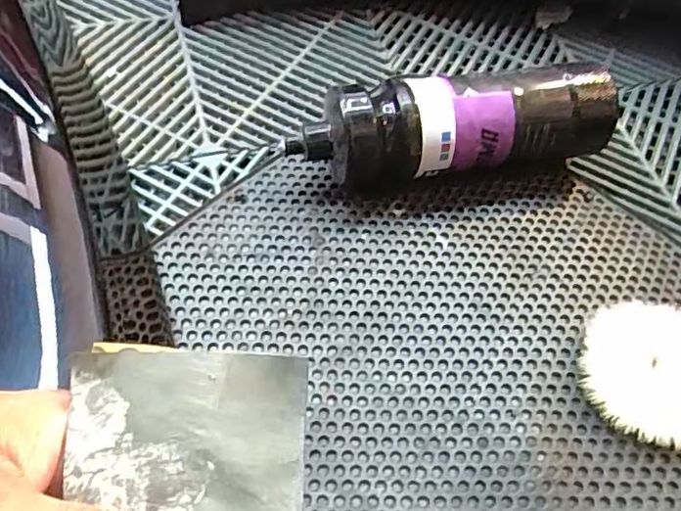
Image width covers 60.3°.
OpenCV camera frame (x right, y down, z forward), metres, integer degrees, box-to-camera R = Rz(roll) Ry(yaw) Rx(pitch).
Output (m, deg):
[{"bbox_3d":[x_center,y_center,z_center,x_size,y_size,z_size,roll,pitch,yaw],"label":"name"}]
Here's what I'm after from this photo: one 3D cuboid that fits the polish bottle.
[{"bbox_3d":[0.100,-0.100,0.498,0.284,0.082,0.073,-6,59,-8],"label":"polish bottle"}]

